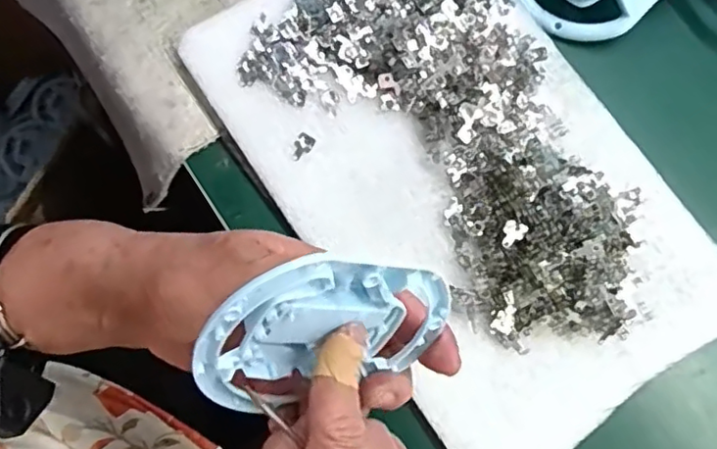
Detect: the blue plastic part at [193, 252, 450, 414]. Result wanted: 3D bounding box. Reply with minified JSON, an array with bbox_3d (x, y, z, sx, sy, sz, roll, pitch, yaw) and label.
[{"bbox_3d":[-0.016,0.045,0.255,0.099,0.093,0.015,11,39,-37],"label":"blue plastic part"}]

